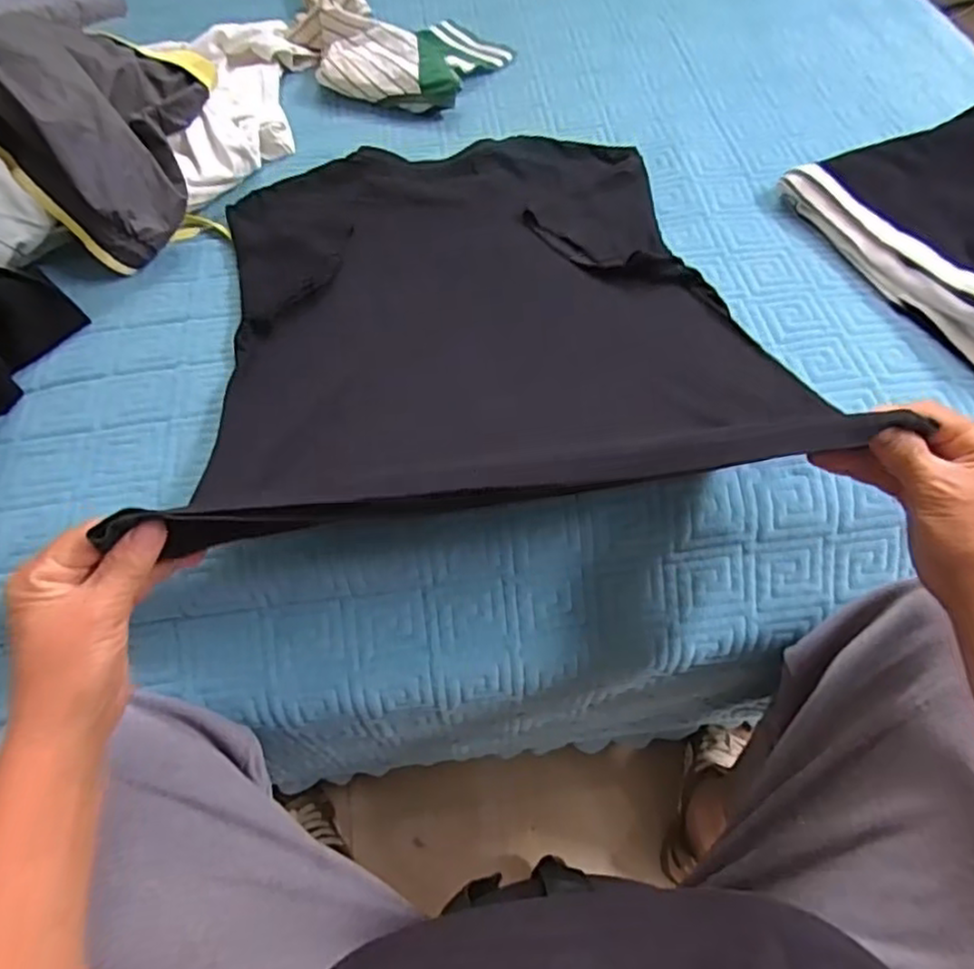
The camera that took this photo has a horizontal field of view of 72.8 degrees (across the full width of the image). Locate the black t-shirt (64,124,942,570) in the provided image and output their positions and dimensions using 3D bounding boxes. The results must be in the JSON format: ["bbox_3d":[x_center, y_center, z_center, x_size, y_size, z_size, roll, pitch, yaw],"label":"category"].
[{"bbox_3d":[0.004,-0.194,0.584,0.492,0.126,0.525,-3,58,0],"label":"black t-shirt"}]

